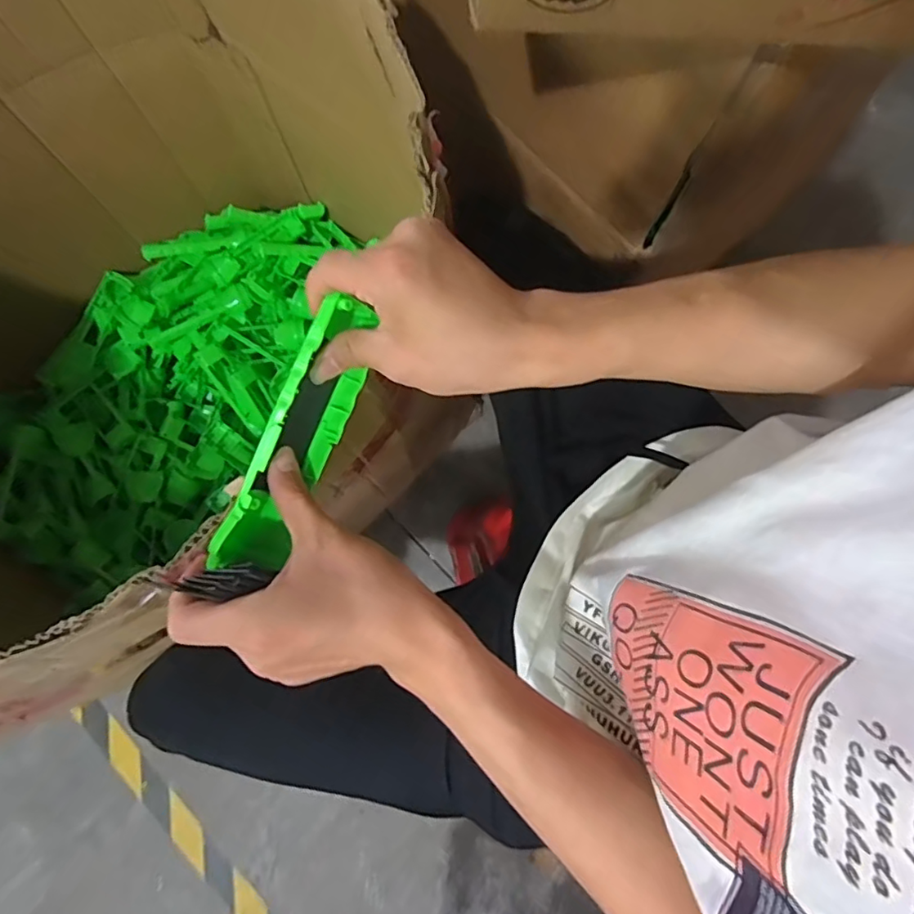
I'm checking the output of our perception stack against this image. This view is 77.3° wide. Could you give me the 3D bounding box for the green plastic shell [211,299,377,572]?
[{"bbox_3d":[-0.086,-0.010,0.310,0.027,0.052,0.156,25,93,4],"label":"green plastic shell"}]

